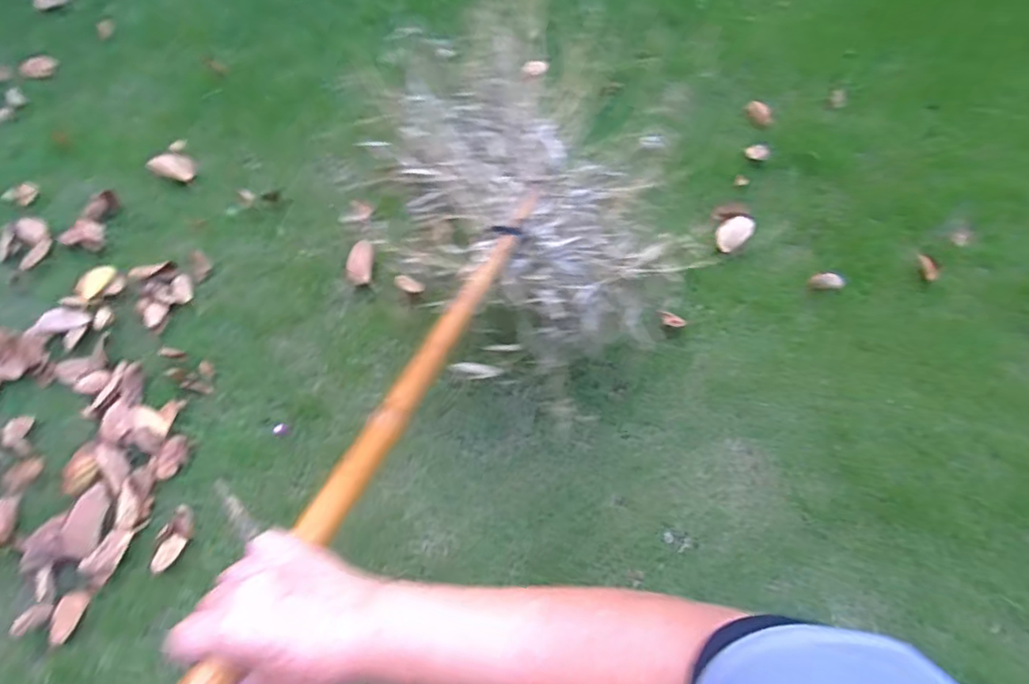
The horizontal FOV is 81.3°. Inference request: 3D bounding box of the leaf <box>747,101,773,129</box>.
[{"bbox_3d":[0.661,-0.619,1.626,0.043,0.041,0.086,-28,69,-4],"label":"leaf"}]

